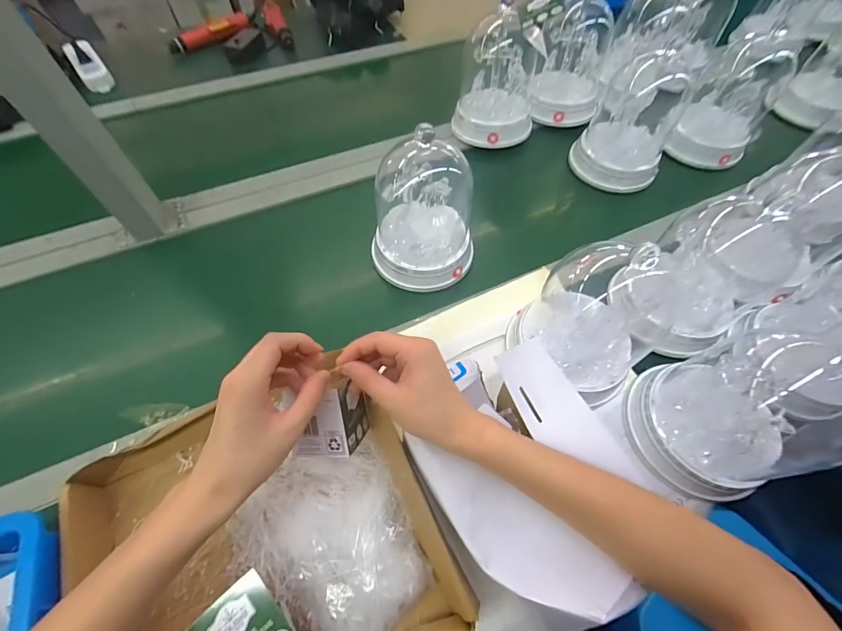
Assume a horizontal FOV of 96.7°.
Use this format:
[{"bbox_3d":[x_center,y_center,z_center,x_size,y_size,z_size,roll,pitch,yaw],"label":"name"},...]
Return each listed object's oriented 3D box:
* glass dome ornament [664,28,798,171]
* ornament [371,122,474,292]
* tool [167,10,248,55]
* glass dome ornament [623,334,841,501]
[{"bbox_3d":[0.551,-0.378,0.658,0.126,0.173,0.152,32,64,17],"label":"glass dome ornament"},{"bbox_3d":[0.010,-0.148,0.501,0.132,0.208,0.136,19,61,10],"label":"ornament"},{"bbox_3d":[-0.496,-0.664,0.880,0.196,0.031,0.040,-40,68,-21],"label":"tool"},{"bbox_3d":[0.321,0.091,0.369,0.139,0.177,0.152,-23,63,-14],"label":"glass dome ornament"}]

